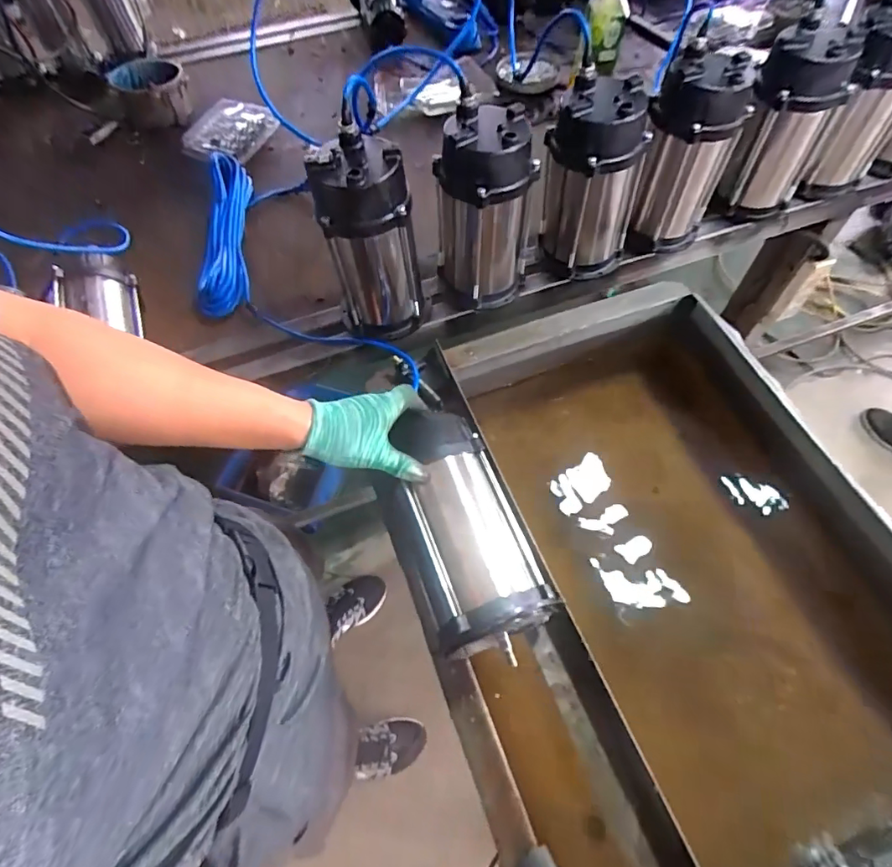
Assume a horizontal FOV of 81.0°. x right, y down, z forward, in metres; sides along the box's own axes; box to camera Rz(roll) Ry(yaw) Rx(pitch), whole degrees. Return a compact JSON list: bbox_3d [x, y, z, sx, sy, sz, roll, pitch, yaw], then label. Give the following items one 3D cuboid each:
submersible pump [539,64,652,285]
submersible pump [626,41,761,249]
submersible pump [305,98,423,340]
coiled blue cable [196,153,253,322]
[{"bbox_3d":[0.213,-0.361,0.771,0.125,0.261,0.114,12,61,9],"label":"submersible pump"},{"bbox_3d":[0.367,-0.424,0.810,0.126,0.254,0.132,21,63,14],"label":"submersible pump"},{"bbox_3d":[-0.103,-0.263,0.729,0.119,0.256,0.116,-9,60,-3],"label":"submersible pump"},{"bbox_3d":[-0.383,-0.357,0.911,0.064,0.062,0.368,-8,60,-3],"label":"coiled blue cable"}]

